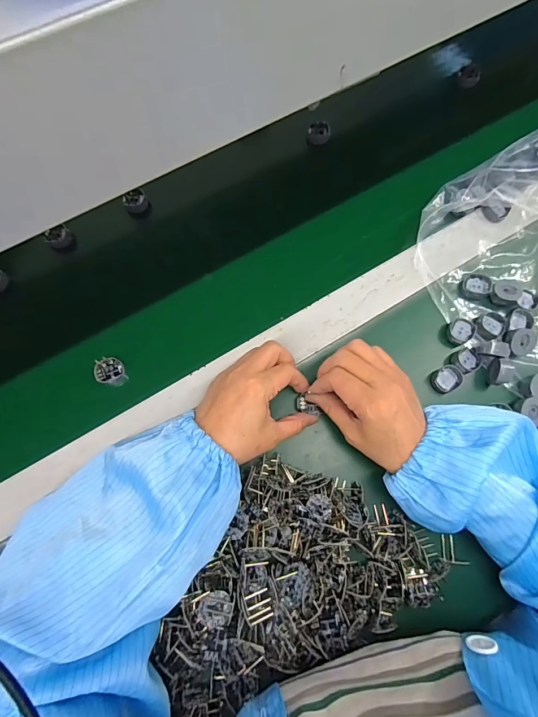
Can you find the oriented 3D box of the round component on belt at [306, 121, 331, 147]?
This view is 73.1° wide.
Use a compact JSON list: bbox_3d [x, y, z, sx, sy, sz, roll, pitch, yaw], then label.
[{"bbox_3d":[0.064,-0.292,0.470,0.028,0.016,0.023,-6,76,-3],"label":"round component on belt"}]

